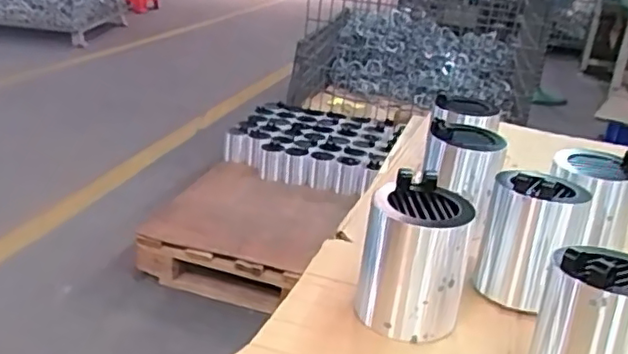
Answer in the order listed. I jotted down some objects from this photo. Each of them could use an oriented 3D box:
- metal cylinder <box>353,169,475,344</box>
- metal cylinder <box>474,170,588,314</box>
[{"bbox_3d":[0.085,0.071,0.553,0.087,0.114,0.087,9,24,8],"label":"metal cylinder"},{"bbox_3d":[0.206,0.057,0.608,0.083,0.118,0.091,16,25,22],"label":"metal cylinder"}]

